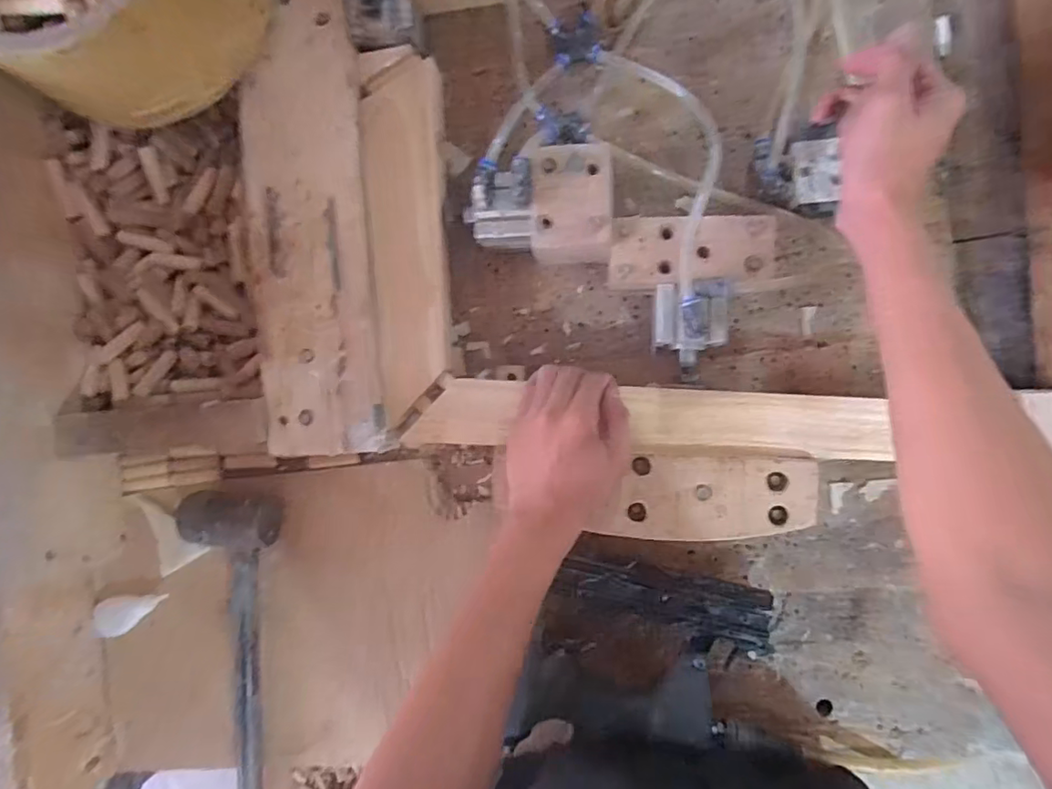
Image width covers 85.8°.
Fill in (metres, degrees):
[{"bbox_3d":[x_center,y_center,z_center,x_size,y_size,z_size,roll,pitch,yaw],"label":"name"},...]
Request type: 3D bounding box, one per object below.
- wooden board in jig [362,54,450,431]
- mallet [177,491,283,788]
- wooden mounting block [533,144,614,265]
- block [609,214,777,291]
[{"bbox_3d":[-0.096,-0.128,0.470,0.062,0.032,0.285,-4,91,1],"label":"wooden board in jig"},{"bbox_3d":[-0.274,0.255,0.513,0.083,0.047,0.332,5,92,7],"label":"mallet"},{"bbox_3d":[0.035,-0.146,0.435,0.060,0.021,0.085,1,92,7],"label":"wooden mounting block"},{"bbox_3d":[0.126,-0.109,0.431,0.120,0.014,0.052,0,92,7],"label":"block"}]

